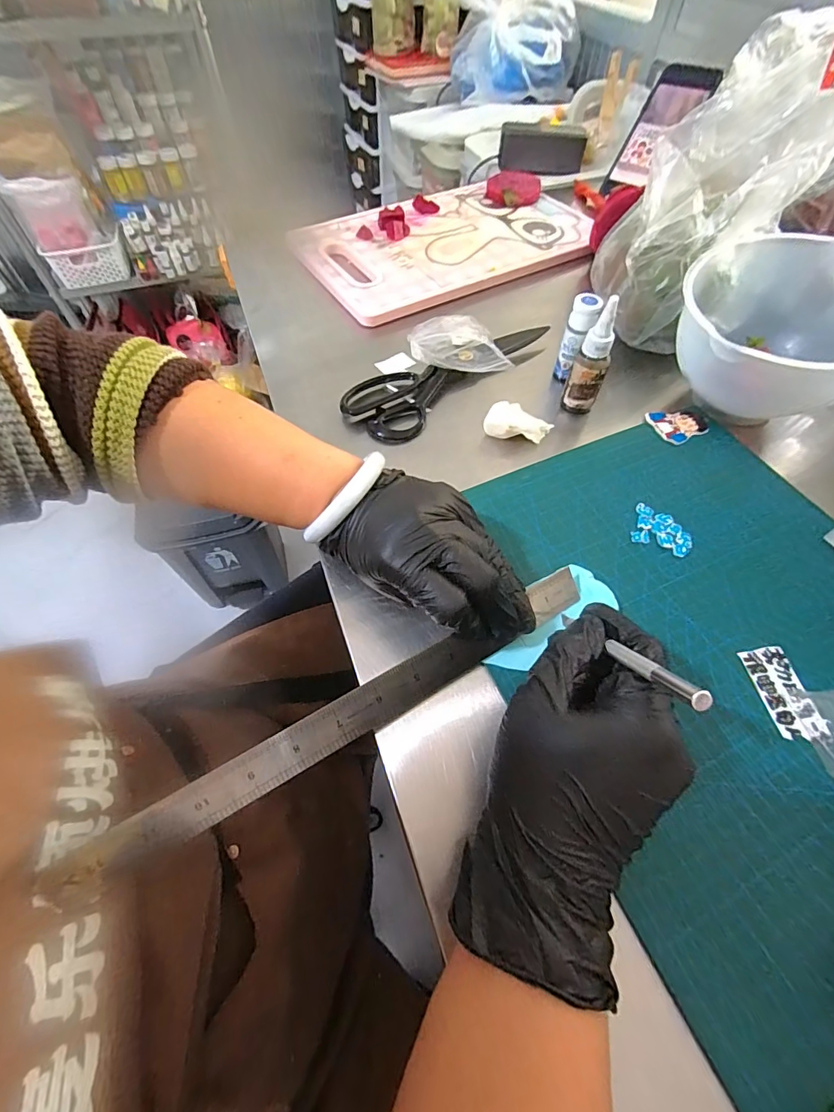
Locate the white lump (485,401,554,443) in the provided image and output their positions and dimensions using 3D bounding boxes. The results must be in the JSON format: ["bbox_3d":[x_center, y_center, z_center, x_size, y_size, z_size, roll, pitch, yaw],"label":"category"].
[{"bbox_3d":[0.087,-0.115,0.389,0.050,0.016,0.040,28,62,17],"label":"white lump"}]

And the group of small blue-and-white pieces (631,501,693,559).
[{"bbox_3d":[0.185,-0.020,0.338,0.041,0.004,0.037,19,60,12],"label":"group of small blue-and-white pieces"}]

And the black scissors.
[{"bbox_3d":[0.032,-0.179,0.433,0.215,0.021,0.077,-37,65,-21],"label":"black scissors"}]

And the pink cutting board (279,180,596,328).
[{"bbox_3d":[0.043,-0.398,0.565,0.365,0.010,0.216,-25,63,-16],"label":"pink cutting board"}]

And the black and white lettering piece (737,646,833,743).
[{"bbox_3d":[0.223,0.084,0.275,0.028,0.004,0.056,-9,57,-1],"label":"black and white lettering piece"}]

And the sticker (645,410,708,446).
[{"bbox_3d":[0.232,-0.117,0.400,0.048,0.004,0.037,-16,66,-10],"label":"sticker"}]

